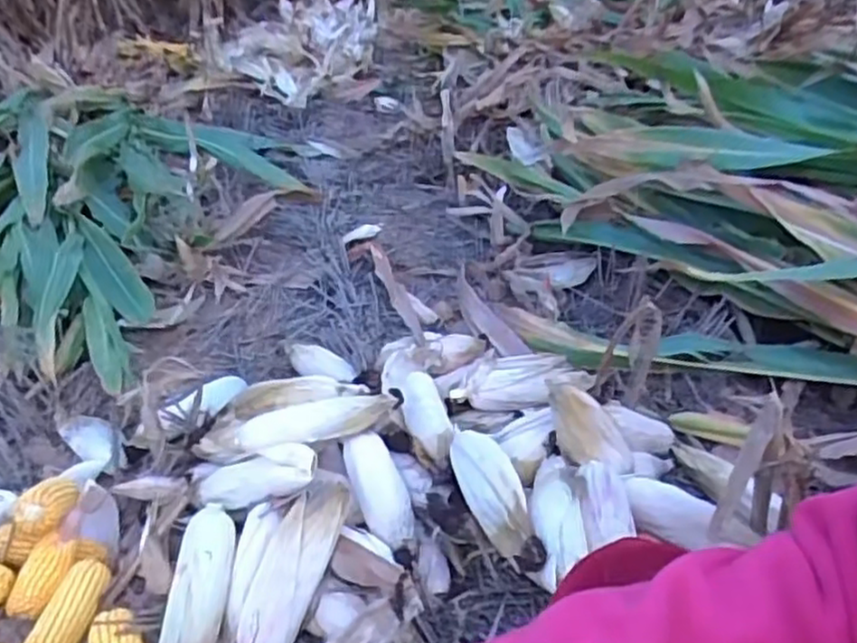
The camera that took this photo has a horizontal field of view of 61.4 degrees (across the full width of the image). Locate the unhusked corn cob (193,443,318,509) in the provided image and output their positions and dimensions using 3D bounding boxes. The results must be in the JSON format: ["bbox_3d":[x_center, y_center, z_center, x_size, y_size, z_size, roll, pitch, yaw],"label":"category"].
[{"bbox_3d":[-0.238,0.209,0.970,0.191,0.059,0.047,-22,25,22],"label":"unhusked corn cob"}]

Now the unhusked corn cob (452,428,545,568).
[{"bbox_3d":[0.079,0.213,0.886,0.068,0.068,0.223,-12,31,-9],"label":"unhusked corn cob"}]

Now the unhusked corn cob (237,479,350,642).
[{"bbox_3d":[-0.167,0.299,0.871,0.074,0.050,0.231,10,61,25],"label":"unhusked corn cob"}]

